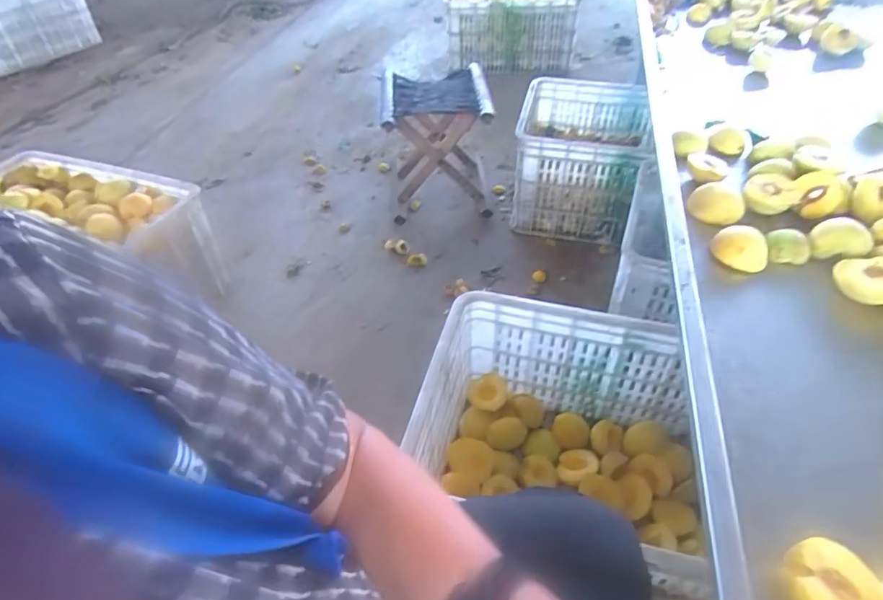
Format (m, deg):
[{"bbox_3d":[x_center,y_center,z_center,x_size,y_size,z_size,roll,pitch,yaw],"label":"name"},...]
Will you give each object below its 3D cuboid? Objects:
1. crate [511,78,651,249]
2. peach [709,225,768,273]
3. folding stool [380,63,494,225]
[{"bbox_3d":[0.379,-0.382,1.426,0.311,0.277,0.377,9,46,12],"label":"crate"},{"bbox_3d":[0.397,-0.070,0.699,0.068,0.047,0.058,16,48,18],"label":"peach"},{"bbox_3d":[-0.011,-0.419,1.442,0.268,0.307,0.291,-6,45,-3],"label":"folding stool"}]

